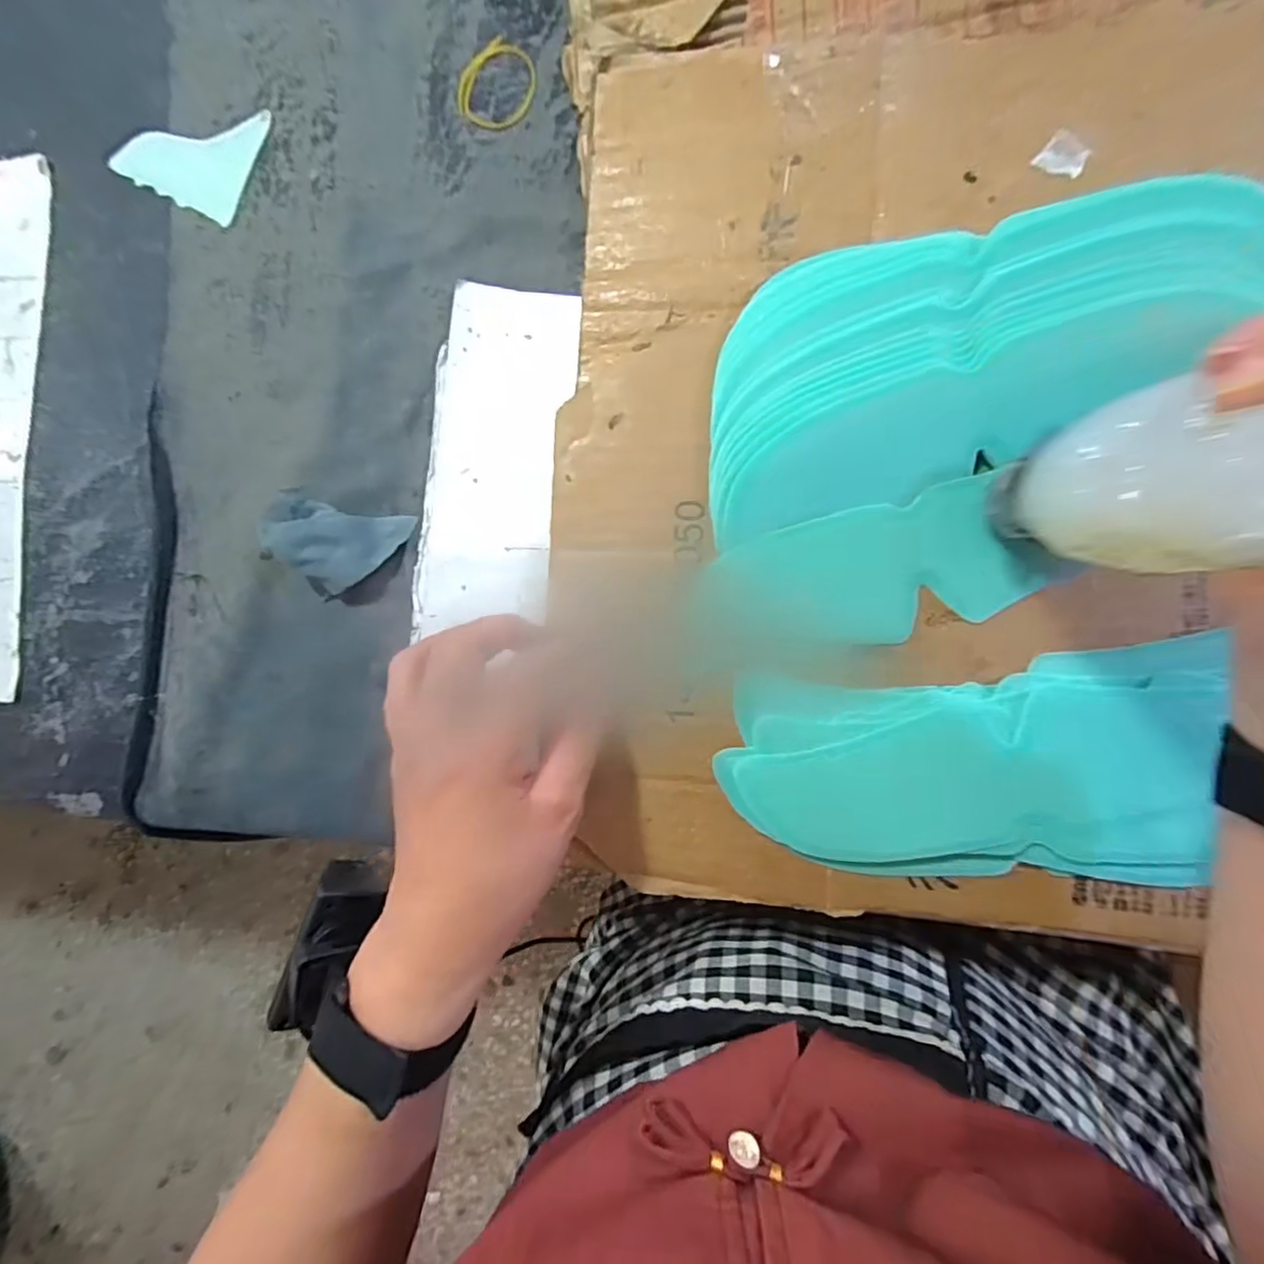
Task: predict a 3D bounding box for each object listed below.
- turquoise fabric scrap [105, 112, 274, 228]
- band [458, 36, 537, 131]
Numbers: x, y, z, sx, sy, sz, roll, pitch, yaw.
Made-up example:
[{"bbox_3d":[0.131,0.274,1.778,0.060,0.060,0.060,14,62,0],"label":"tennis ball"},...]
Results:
[{"bbox_3d":[-0.260,-0.286,0.363,0.086,0.004,0.066,27,92,9],"label":"turquoise fabric scrap"},{"bbox_3d":[-0.072,-0.296,0.332,0.042,0.004,0.047,25,92,9],"label":"band"}]

